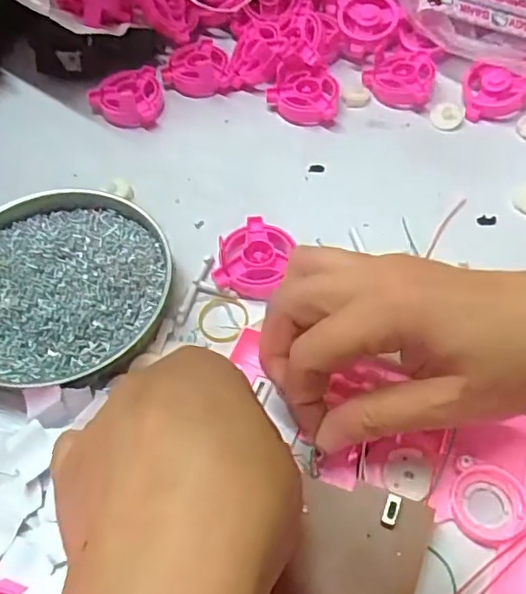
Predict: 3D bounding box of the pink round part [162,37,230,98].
[{"bbox_3d":[-0.053,-0.185,0.469,0.051,0.018,0.053,-5,57,-1],"label":"pink round part"}]

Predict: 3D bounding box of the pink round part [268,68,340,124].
[{"bbox_3d":[0.030,-0.151,0.445,0.052,0.019,0.043,3,57,4],"label":"pink round part"}]

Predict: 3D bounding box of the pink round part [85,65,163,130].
[{"bbox_3d":[-0.104,-0.152,0.450,0.054,0.021,0.050,-11,57,-5],"label":"pink round part"}]

